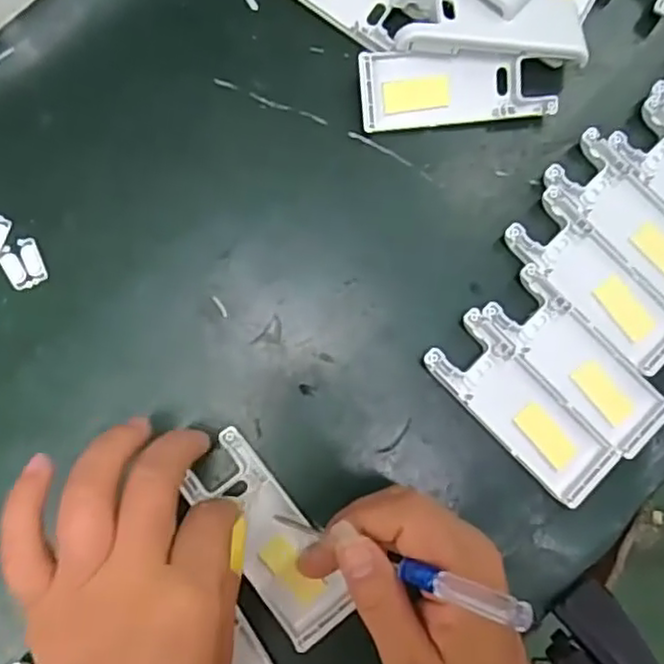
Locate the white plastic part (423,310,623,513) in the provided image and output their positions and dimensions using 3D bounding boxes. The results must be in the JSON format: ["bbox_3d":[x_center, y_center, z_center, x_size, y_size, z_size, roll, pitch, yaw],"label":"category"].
[{"bbox_3d":[0.097,0.038,0.341,0.040,0.009,0.104,-43,87,-10],"label":"white plastic part"}]

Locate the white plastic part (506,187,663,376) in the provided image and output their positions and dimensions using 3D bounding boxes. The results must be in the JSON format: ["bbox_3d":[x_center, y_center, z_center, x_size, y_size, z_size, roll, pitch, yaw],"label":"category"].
[{"bbox_3d":[0.142,-0.028,0.352,0.103,0.009,0.041,45,80,3],"label":"white plastic part"}]

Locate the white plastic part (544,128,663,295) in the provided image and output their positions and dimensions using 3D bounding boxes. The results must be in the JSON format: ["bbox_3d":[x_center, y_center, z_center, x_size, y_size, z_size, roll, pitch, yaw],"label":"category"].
[{"bbox_3d":[0.164,-0.060,0.357,0.103,0.011,0.040,44,80,2],"label":"white plastic part"}]

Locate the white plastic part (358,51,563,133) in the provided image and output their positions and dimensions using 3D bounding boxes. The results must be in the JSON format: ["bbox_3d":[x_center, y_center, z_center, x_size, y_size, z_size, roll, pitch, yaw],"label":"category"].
[{"bbox_3d":[0.067,-0.130,0.352,0.104,0.014,0.038,-8,108,-9],"label":"white plastic part"}]

